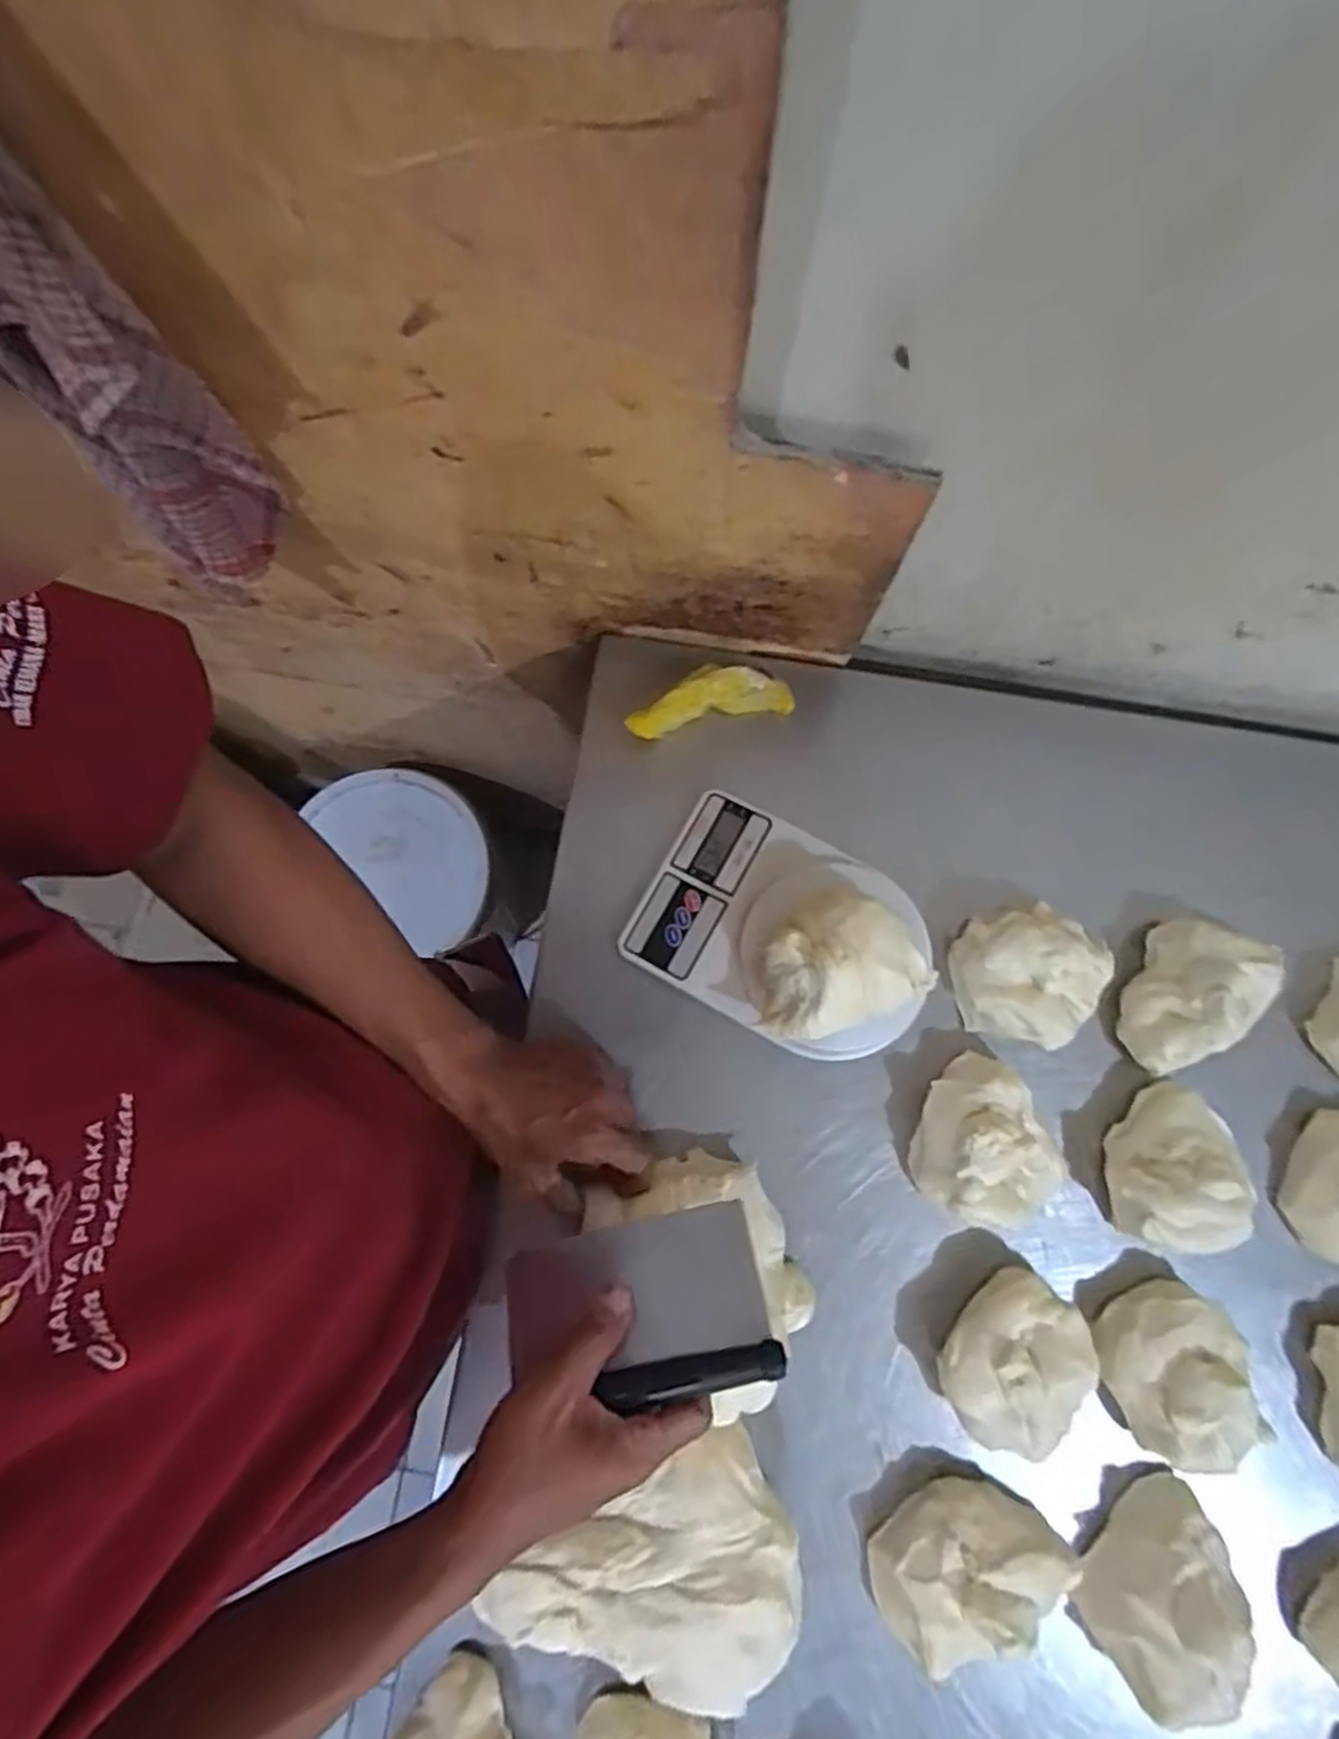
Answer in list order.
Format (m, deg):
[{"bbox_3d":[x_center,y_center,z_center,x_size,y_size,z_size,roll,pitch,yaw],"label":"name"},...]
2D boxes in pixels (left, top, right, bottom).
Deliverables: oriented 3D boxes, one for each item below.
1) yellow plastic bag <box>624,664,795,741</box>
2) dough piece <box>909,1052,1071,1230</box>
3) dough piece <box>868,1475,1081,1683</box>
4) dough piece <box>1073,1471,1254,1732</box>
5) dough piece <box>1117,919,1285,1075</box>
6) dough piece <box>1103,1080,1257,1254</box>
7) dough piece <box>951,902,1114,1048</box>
[{"bbox_3d":[0.031,-0.138,0.613,0.131,0.031,0.041,-12,79,-3],"label":"yellow plastic bag"},{"bbox_3d":[0.221,0.194,0.531,0.100,0.063,0.111,-27,80,-5],"label":"dough piece"},{"bbox_3d":[0.193,0.447,0.486,0.126,0.056,0.086,-21,80,-4],"label":"dough piece"},{"bbox_3d":[0.325,0.469,0.486,0.111,0.064,0.091,-44,82,-8],"label":"dough piece"},{"bbox_3d":[0.377,0.083,0.551,0.121,0.063,0.082,-34,81,-7],"label":"dough piece"},{"bbox_3d":[0.356,0.207,0.530,0.082,0.062,0.110,16,79,3],"label":"dough piece"},{"bbox_3d":[0.267,0.077,0.553,0.102,0.065,0.094,0,79,0],"label":"dough piece"}]

